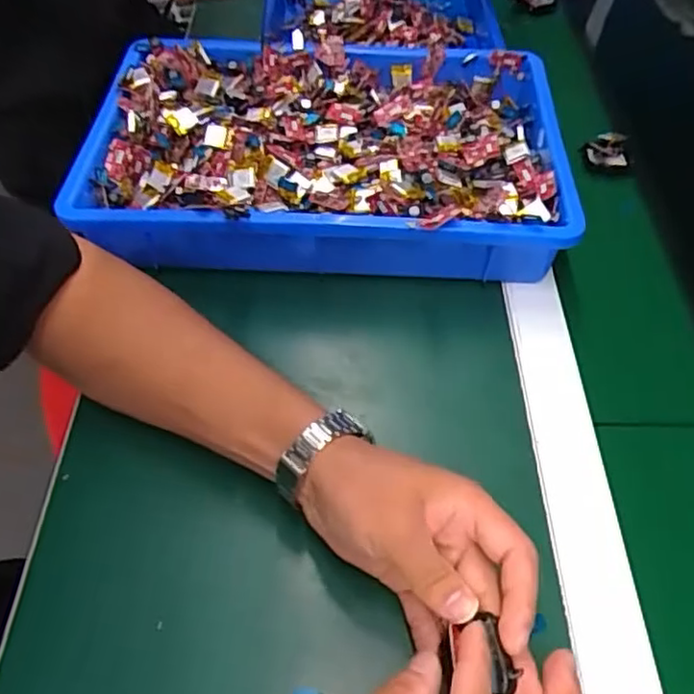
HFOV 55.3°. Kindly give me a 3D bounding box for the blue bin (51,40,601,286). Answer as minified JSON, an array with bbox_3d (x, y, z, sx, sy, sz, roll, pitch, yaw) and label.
[{"bbox_3d":[-0.015,-0.163,0.551,0.381,0.062,0.242,2,51,0],"label":"blue bin"}]

